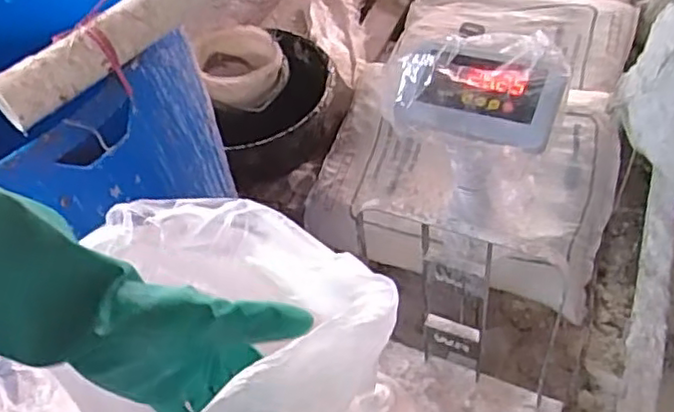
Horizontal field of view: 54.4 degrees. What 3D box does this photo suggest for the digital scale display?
[{"bbox_3d":[0.171,-0.141,0.807,0.197,0.032,0.122,20,83,18],"label":"digital scale display"}]

